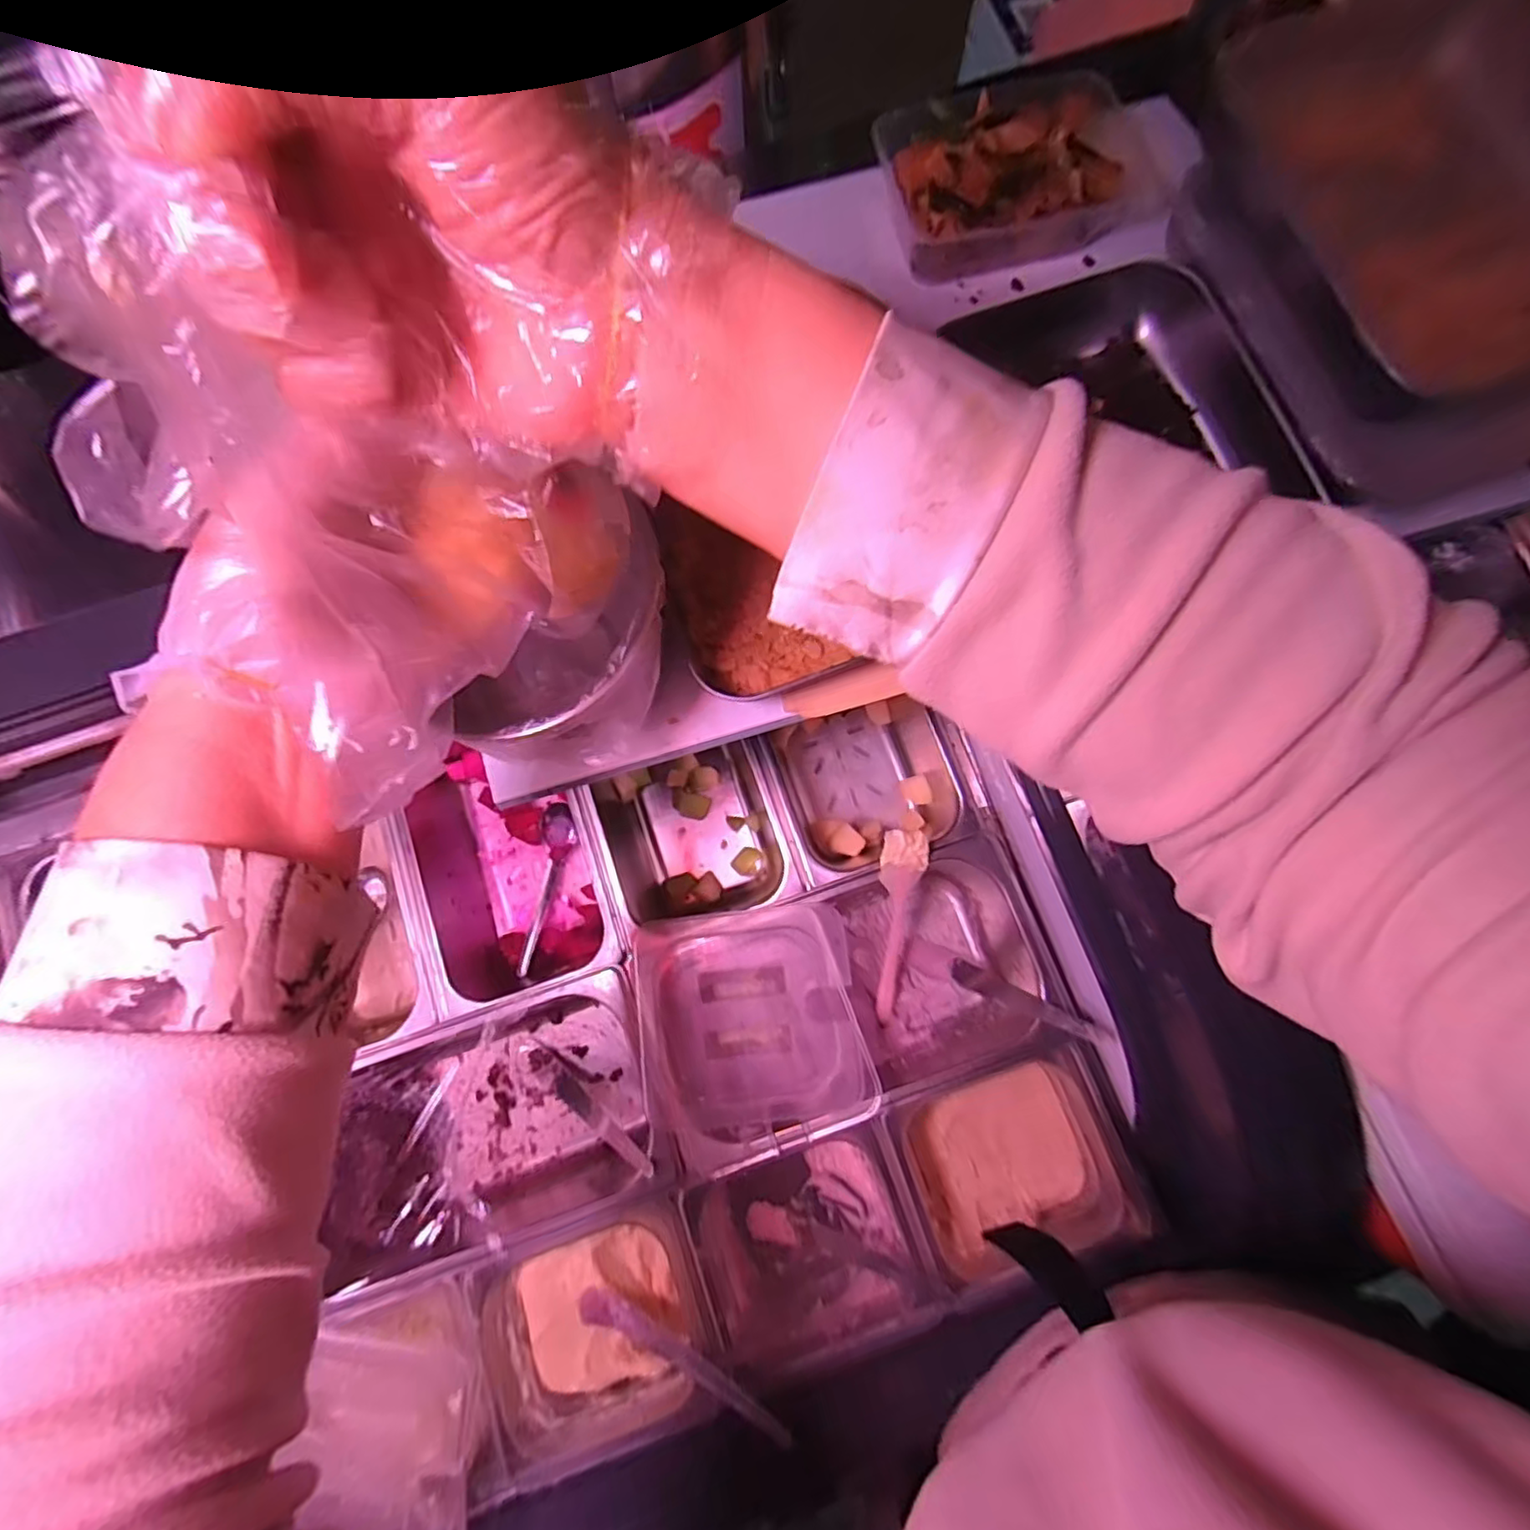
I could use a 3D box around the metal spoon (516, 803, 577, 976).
[{"bbox_3d":[-0.211,0.119,0.626,0.028,0.027,0.160,5,78,1],"label":"metal spoon"}]

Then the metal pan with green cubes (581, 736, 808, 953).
[{"bbox_3d":[-0.054,0.065,0.615,0.153,0.110,0.166,-18,79,-4],"label":"metal pan with green cubes"}]

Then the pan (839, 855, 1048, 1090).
[{"bbox_3d":[0.145,0.183,0.584,0.166,0.111,0.158,-24,80,-5],"label":"pan"}]

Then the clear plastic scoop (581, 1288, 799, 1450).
[{"bbox_3d":[-0.064,0.456,0.490,0.187,0.017,0.024,11,78,26],"label":"clear plastic scoop"}]

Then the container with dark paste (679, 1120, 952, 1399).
[{"bbox_3d":[0.039,0.395,0.545,0.171,0.107,0.141,-19,79,-4],"label":"container with dark paste"}]

